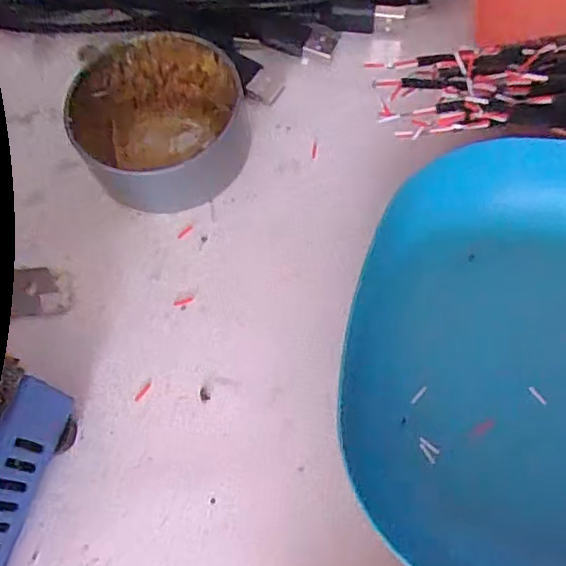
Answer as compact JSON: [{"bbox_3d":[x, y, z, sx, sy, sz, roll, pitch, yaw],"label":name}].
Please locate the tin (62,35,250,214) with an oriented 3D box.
[{"bbox_3d":[-0.046,-0.061,0.226,0.063,0.031,0.062,-1,68,3],"label":"tin"}]

